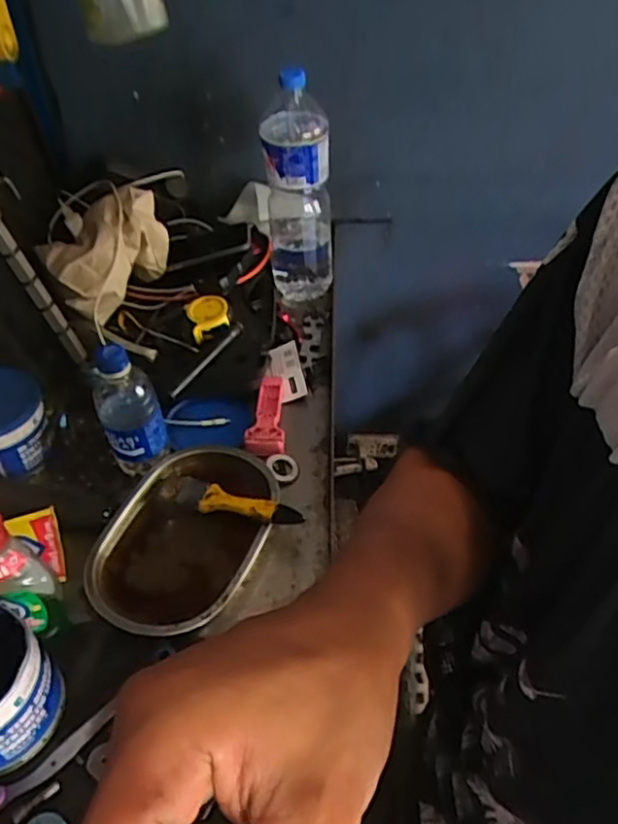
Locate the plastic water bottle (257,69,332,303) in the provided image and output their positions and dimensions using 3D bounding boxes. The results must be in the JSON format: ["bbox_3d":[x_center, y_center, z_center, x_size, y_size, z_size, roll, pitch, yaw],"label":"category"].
[{"bbox_3d":[-0.013,-0.288,0.870,0.095,0.298,0.106,-1,46,0],"label":"plastic water bottle"}]

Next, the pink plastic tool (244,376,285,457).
[{"bbox_3d":[-0.052,0.001,0.772,0.044,0.017,0.117,-1,46,0],"label":"pink plastic tool"}]

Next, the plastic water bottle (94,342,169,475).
[{"bbox_3d":[-0.191,-0.003,0.677,0.062,0.155,0.051,-19,49,-17],"label":"plastic water bottle"}]

